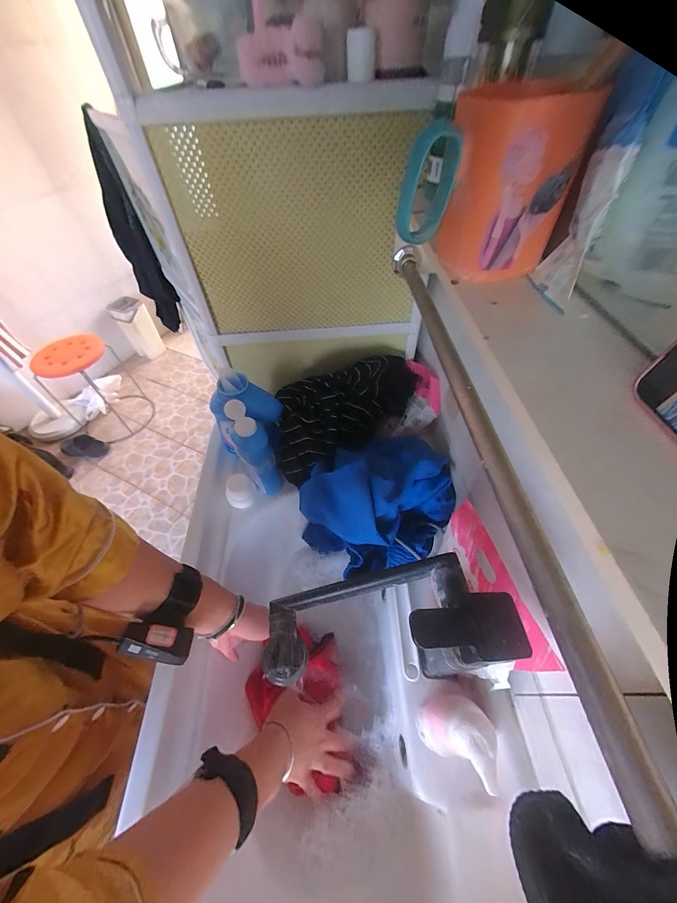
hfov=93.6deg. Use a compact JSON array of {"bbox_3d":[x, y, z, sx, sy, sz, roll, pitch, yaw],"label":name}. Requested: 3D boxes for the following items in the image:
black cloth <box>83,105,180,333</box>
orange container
[{"bbox_3d":[-0.464,-0.466,0.730,0.135,0.377,0.055,12,53,14],"label":"black cloth"},{"bbox_3d":[0.117,-0.194,0.237,0.086,0.097,0.079,-1,51,4],"label":"orange container"}]

